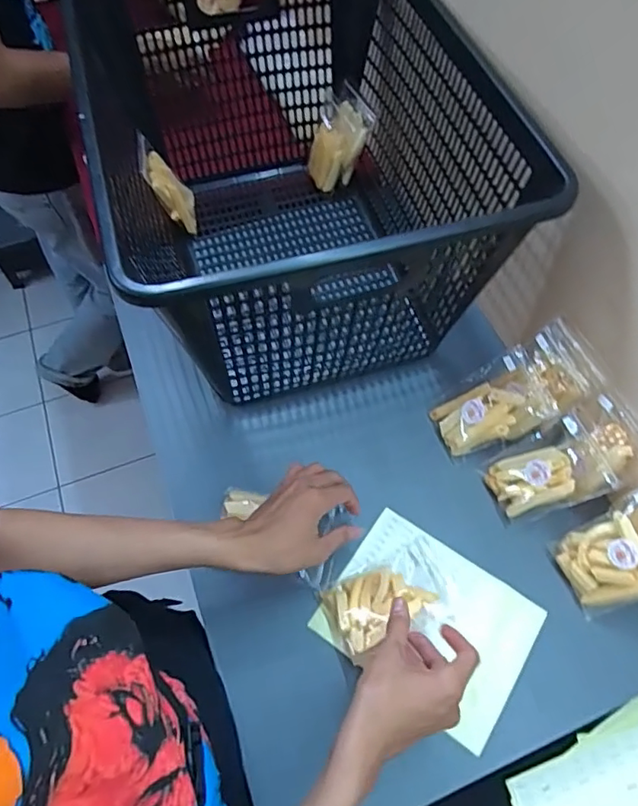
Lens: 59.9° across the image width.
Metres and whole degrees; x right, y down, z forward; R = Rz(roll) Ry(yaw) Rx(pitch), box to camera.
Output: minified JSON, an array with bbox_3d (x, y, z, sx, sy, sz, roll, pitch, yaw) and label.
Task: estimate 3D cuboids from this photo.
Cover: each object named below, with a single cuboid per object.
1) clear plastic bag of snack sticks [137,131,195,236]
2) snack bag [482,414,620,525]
[{"bbox_3d":[-0.228,-0.326,0.837,0.028,0.146,0.065,11,57,40],"label":"clear plastic bag of snack sticks"},{"bbox_3d":[0.263,0.082,0.642,0.128,0.032,0.089,-34,64,23],"label":"snack bag"}]

